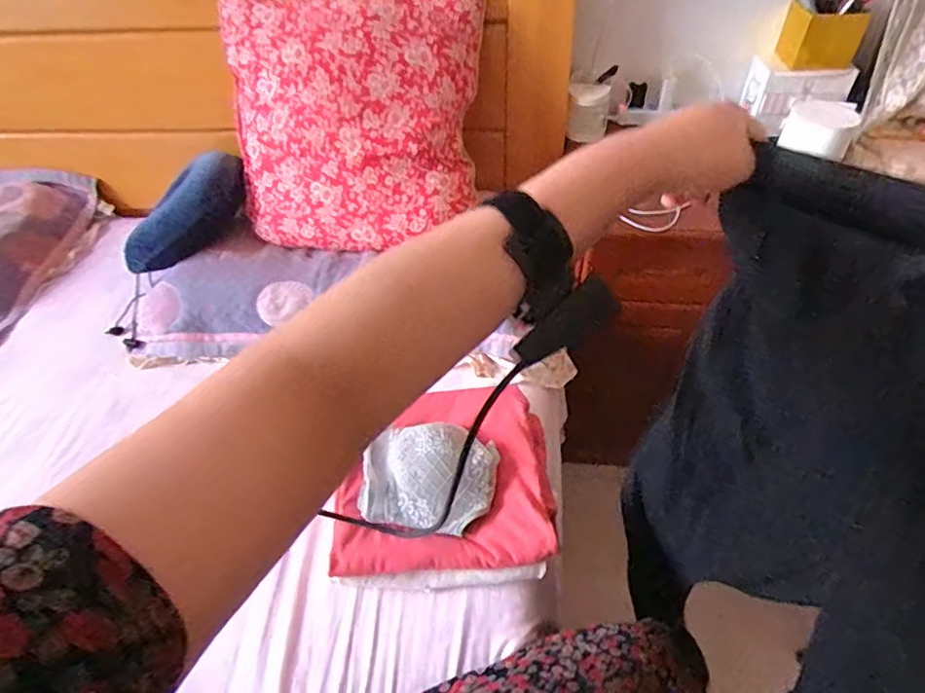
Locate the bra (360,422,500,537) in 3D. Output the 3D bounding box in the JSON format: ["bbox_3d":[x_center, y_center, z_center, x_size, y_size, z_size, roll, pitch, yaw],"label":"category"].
[{"bbox_3d":[-0.042,0.162,0.705,0.168,0.056,0.130,4,48,8],"label":"bra"}]

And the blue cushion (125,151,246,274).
[{"bbox_3d":[-0.516,-0.246,1.025,0.282,0.107,0.088,-44,52,8],"label":"blue cushion"}]

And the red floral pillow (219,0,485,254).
[{"bbox_3d":[-0.190,-0.373,0.921,0.425,0.411,0.091,2,14,2],"label":"red floral pillow"}]

